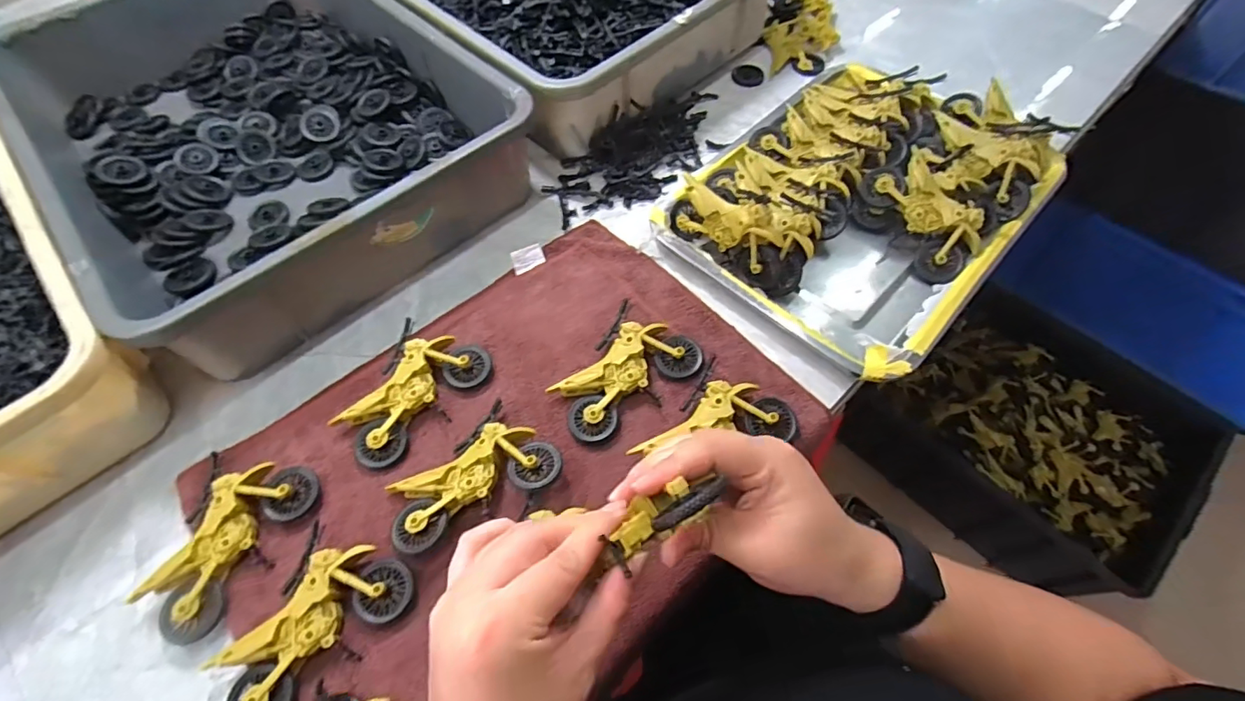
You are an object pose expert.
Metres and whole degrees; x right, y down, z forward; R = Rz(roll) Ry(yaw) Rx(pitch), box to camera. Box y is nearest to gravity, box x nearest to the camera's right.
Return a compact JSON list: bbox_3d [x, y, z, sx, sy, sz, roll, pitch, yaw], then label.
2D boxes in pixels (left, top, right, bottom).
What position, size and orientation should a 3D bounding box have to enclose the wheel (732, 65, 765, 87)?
[{"bbox_3d":[0.150,-0.328,0.638,0.037,0.011,0.037,-1,60,2],"label":"wheel"}]

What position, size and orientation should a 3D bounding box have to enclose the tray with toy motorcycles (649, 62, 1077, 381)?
[{"bbox_3d":[0.229,-0.157,0.497,0.254,0.063,0.349,38,69,22],"label":"tray with toy motorcycles"}]

